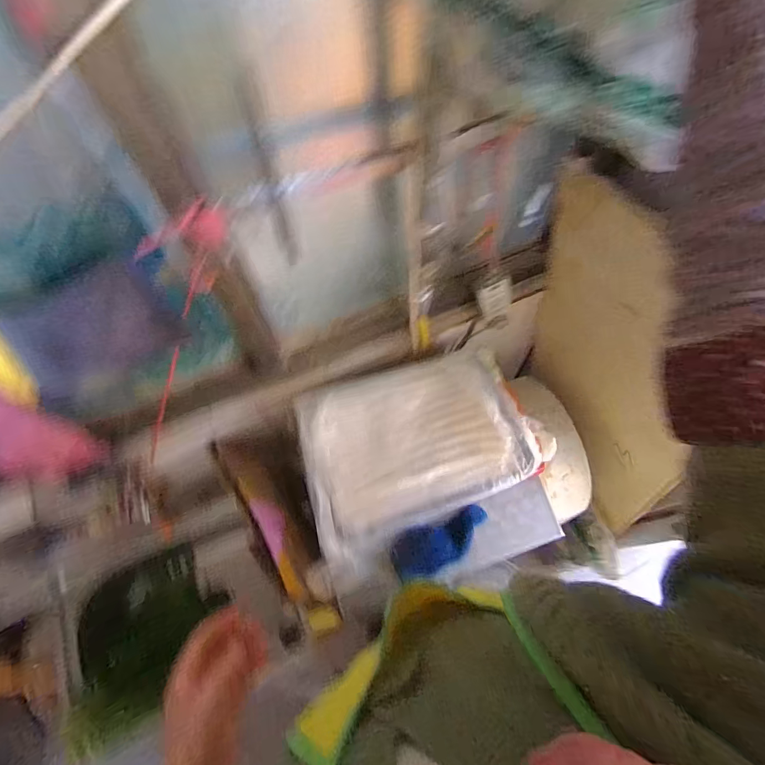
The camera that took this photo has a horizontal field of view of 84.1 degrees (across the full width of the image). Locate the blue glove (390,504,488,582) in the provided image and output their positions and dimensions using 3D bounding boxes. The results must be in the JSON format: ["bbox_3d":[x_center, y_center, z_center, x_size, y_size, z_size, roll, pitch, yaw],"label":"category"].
[{"bbox_3d":[0.105,0.277,0.734,0.178,0.036,0.080,-18,66,-6],"label":"blue glove"}]

